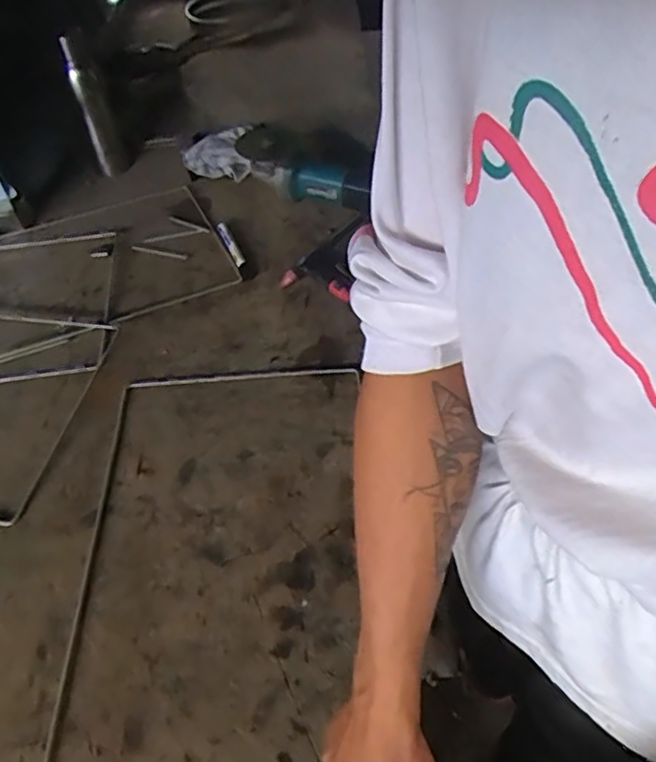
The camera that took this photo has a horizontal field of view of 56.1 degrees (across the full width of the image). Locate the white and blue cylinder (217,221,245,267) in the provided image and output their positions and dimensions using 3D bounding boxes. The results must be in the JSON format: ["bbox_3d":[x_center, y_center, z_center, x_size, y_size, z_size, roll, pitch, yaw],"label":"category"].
[{"bbox_3d":[-0.152,-0.216,0.964,0.017,0.012,0.108,-19,50,-14],"label":"white and blue cylinder"}]

